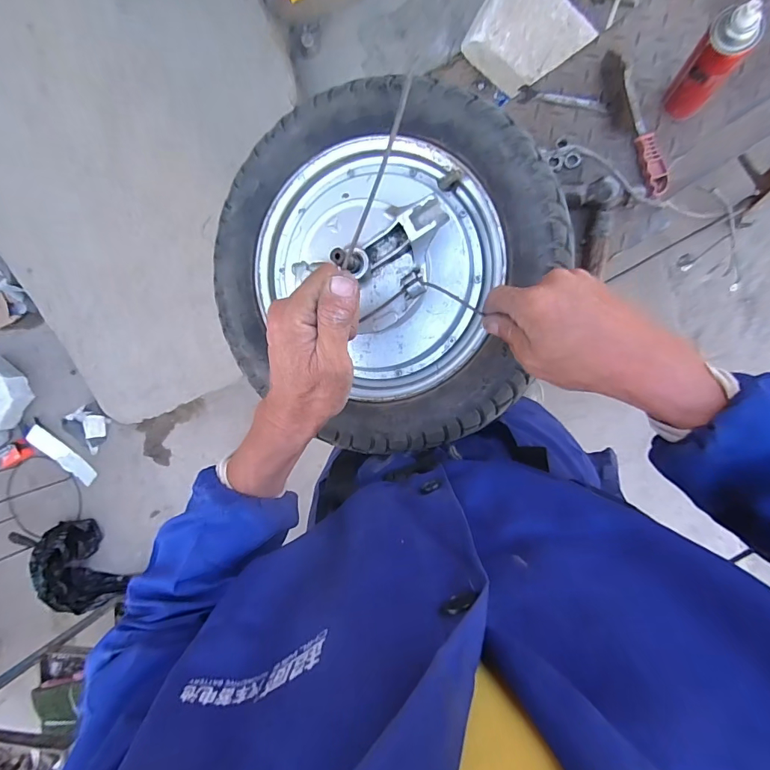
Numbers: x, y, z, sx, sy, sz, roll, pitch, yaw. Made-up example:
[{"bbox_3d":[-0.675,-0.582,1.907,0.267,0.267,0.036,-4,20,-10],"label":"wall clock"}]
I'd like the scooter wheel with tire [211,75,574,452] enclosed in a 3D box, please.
[{"bbox_3d":[-0.004,-0.119,0.427,0.337,0.085,0.363,-38,87,9],"label":"scooter wheel with tire"}]

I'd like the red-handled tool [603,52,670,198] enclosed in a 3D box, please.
[{"bbox_3d":[0.388,-0.407,0.667,0.047,0.018,0.231,-22,90,9],"label":"red-handled tool"}]

